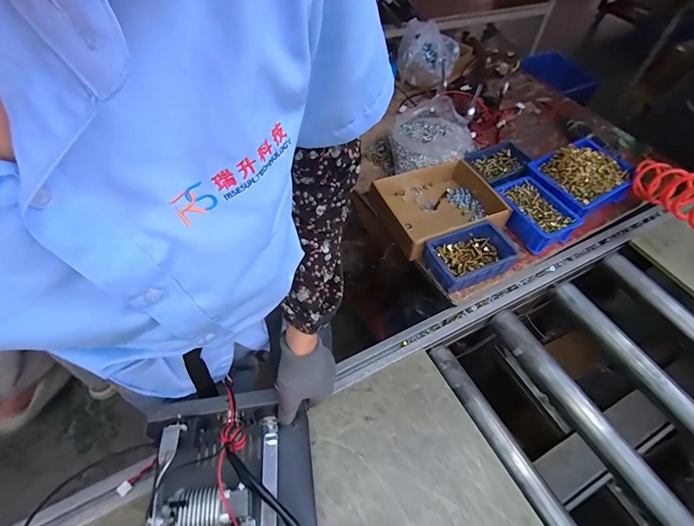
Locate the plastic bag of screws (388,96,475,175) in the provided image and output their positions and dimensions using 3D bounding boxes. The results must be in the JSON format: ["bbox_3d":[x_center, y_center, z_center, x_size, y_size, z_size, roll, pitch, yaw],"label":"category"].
[{"bbox_3d":[0.188,-0.279,0.834,0.166,0.087,0.214,37,61,24],"label":"plastic bag of screws"}]

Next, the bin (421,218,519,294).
[{"bbox_3d":[0.218,-0.014,0.665,0.149,0.051,0.101,-21,56,-16],"label":"bin"}]

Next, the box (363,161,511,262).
[{"bbox_3d":[0.175,-0.119,0.748,0.221,0.053,0.196,-19,55,-14],"label":"box"}]

